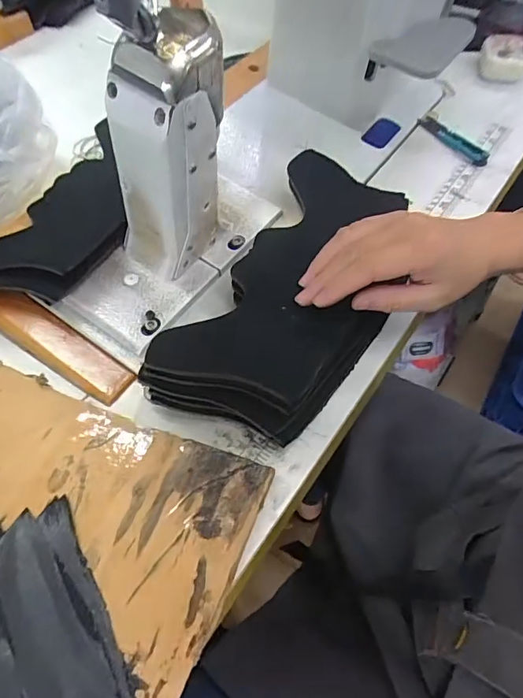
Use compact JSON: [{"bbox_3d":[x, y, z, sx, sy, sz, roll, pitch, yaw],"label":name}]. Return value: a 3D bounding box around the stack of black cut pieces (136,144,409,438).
[{"bbox_3d":[0.026,-0.056,0.375,0.135,0.045,0.251,18,62,11],"label":"stack of black cut pieces"}]

